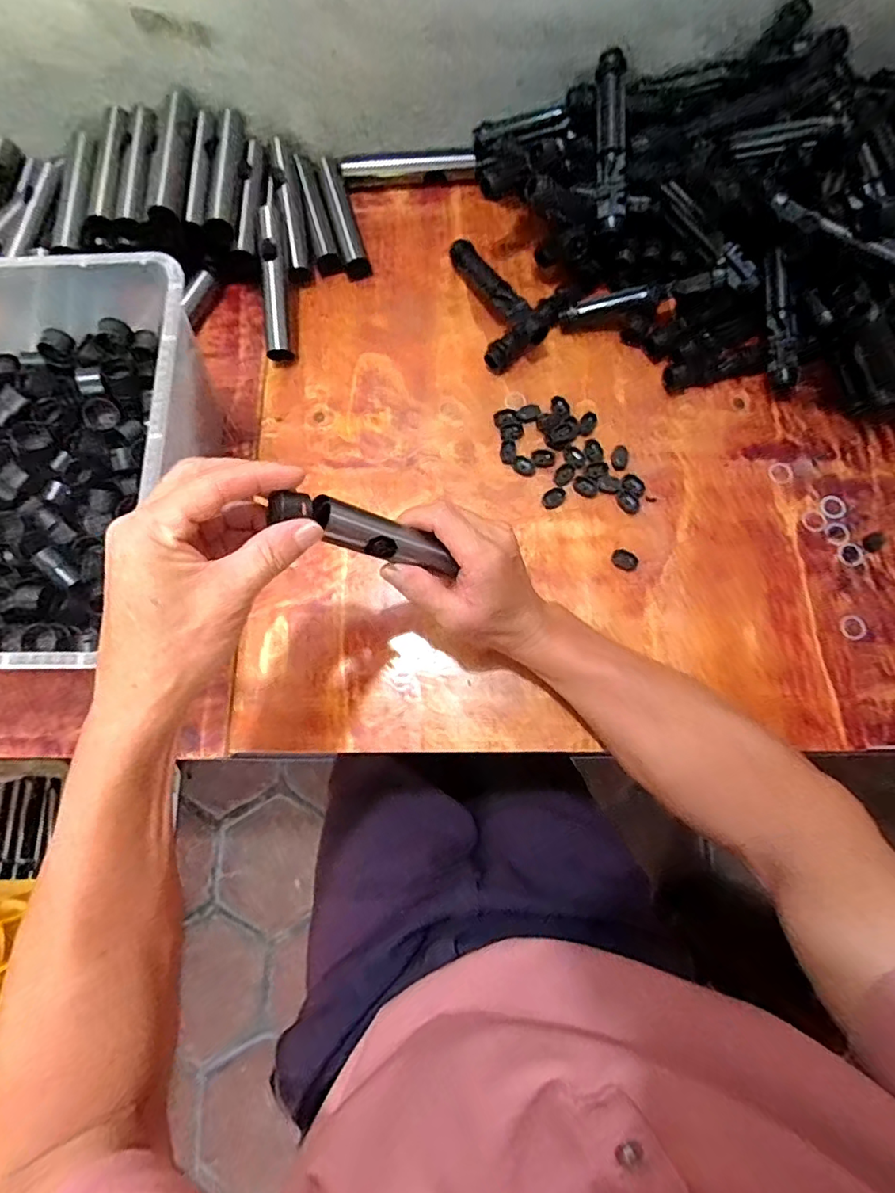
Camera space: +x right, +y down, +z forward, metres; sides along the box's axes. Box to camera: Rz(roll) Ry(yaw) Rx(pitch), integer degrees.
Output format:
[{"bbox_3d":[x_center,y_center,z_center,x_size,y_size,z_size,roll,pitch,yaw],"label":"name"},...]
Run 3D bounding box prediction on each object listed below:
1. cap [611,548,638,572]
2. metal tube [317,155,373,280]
[{"bbox_3d":[0.151,-0.031,0.466,0.023,0.005,0.016,26,77,8],"label":"cap"},{"bbox_3d":[-0.107,-0.390,0.564,0.025,0.022,0.141,-16,75,-3],"label":"metal tube"}]

